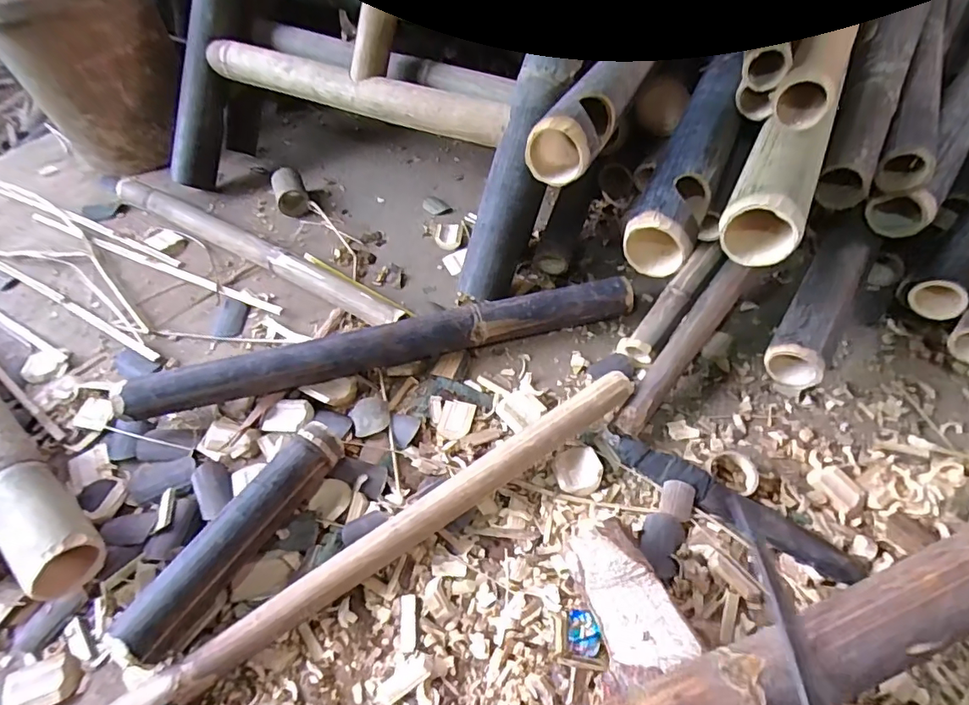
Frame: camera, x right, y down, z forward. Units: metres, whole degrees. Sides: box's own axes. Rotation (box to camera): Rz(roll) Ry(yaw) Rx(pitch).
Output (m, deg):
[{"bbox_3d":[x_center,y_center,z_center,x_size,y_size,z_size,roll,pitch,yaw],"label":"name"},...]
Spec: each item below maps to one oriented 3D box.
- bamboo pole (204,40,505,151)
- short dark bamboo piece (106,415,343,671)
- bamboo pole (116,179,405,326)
[{"bbox_3d":[-0.213,-0.400,0.793,0.556,0.046,0.050,22,58,19],"label":"bamboo pole"},{"bbox_3d":[-0.253,0.186,0.548,0.052,0.055,0.261,26,59,22],"label":"short dark bamboo piece"},{"bbox_3d":[-0.388,-0.173,0.851,0.646,0.051,0.058,25,58,22],"label":"bamboo pole"}]

